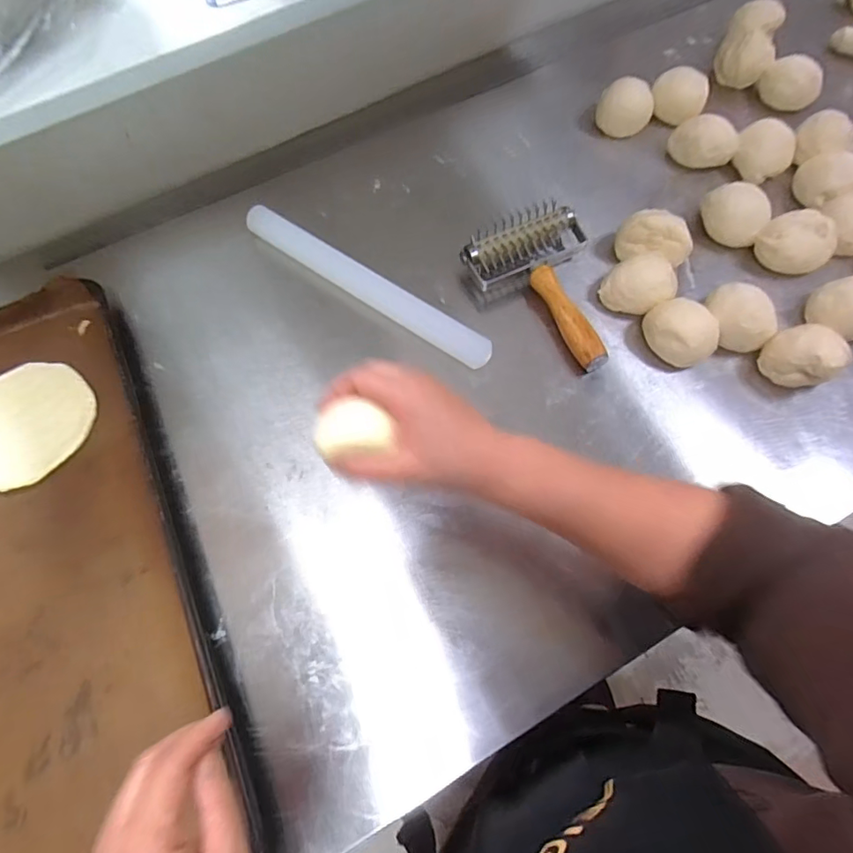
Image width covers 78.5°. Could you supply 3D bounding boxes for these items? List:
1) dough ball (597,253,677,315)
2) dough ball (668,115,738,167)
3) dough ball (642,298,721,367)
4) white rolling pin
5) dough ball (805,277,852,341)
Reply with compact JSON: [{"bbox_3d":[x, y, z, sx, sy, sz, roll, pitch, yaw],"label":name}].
[{"bbox_3d":[0.212,-0.139,0.526,0.062,0.052,0.053,28,72,14],"label":"dough ball"},{"bbox_3d":[0.310,-0.316,0.593,0.068,0.044,0.056,26,71,14],"label":"dough ball"},{"bbox_3d":[0.247,-0.087,0.509,0.059,0.046,0.064,-1,67,3],"label":"dough ball"},{"bbox_3d":[-0.068,-0.151,0.561,0.315,0.028,0.030,33,73,16],"label":"white rolling pin"},{"bbox_3d":[0.405,-0.115,0.497,0.054,0.037,0.062,-35,69,-10],"label":"dough ball"}]

